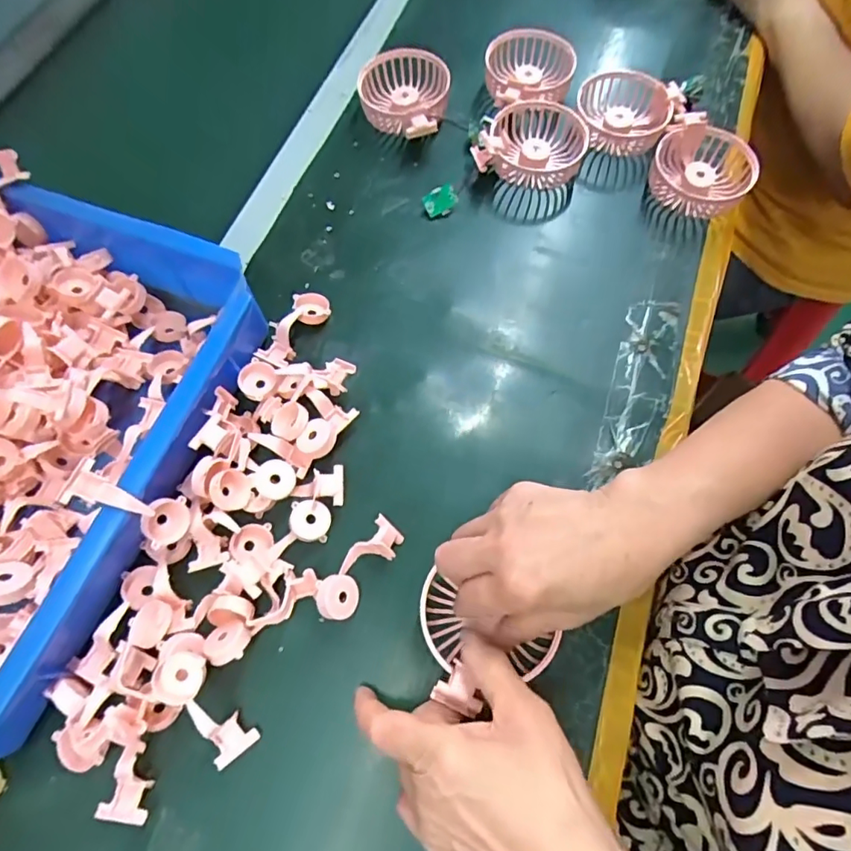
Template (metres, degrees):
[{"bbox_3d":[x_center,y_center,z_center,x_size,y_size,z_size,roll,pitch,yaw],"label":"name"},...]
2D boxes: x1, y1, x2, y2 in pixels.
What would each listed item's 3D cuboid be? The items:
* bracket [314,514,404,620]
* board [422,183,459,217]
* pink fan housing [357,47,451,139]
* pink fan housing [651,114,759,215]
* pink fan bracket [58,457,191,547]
[{"bbox_3d":[-0.045,0.097,0.369,0.028,0.018,0.073,33,72,16],"label":"bracket"},{"bbox_3d":[0.014,-0.208,0.499,0.030,0.023,0.005,-24,28,13],"label":"board"},{"bbox_3d":[-0.025,-0.321,0.533,0.093,0.036,0.101,3,67,4],"label":"pink fan housing"},{"bbox_3d":[0.256,-0.236,0.503,0.090,0.042,0.088,28,71,11],"label":"pink fan housing"},{"bbox_3d":[-0.182,0.051,0.340,0.022,0.077,0.031,0,59,45],"label":"pink fan bracket"}]

